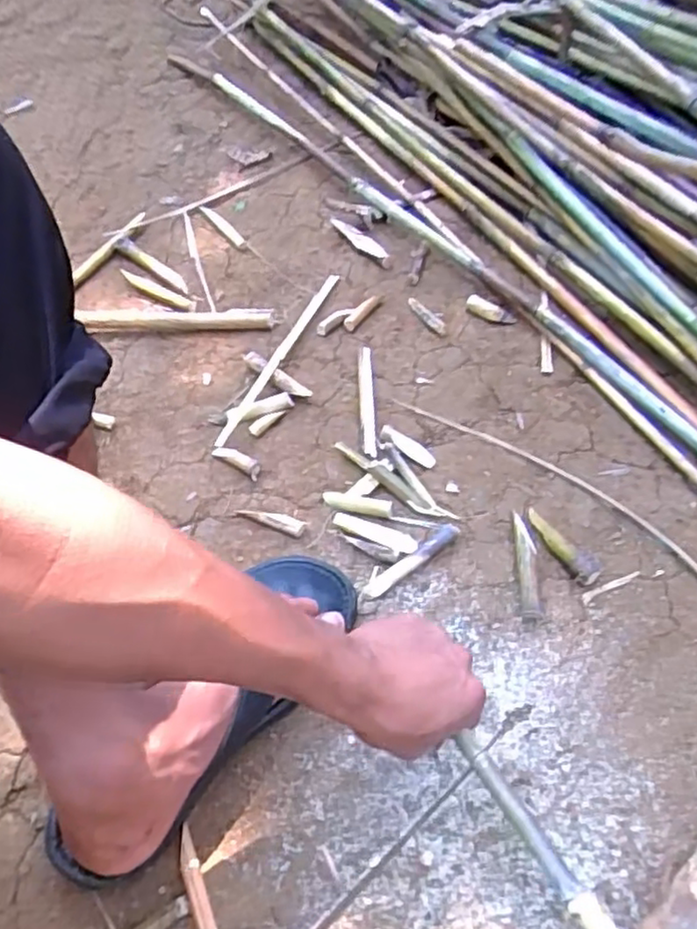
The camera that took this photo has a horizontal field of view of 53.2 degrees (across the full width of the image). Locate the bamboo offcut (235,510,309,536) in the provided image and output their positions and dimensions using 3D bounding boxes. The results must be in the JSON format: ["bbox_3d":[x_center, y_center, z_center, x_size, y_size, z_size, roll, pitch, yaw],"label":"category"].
[{"bbox_3d":[-0.072,0.050,0.630,0.067,0.015,0.017,11,59,11],"label":"bamboo offcut"}]

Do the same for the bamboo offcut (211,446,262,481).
[{"bbox_3d":[-0.106,-0.003,0.670,0.051,0.013,0.016,29,64,21],"label":"bamboo offcut"}]

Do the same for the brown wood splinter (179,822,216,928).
[{"bbox_3d":[-0.107,0.290,0.483,0.014,0.011,0.070,-21,58,-9],"label":"brown wood splinter"}]

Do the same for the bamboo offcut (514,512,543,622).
[{"bbox_3d":[0.150,0.085,0.587,0.018,0.012,0.094,-1,57,4],"label":"bamboo offcut"}]

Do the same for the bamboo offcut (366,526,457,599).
[{"bbox_3d":[0.055,0.083,0.597,0.095,0.013,0.015,-33,61,-16],"label":"bamboo offcut"}]

